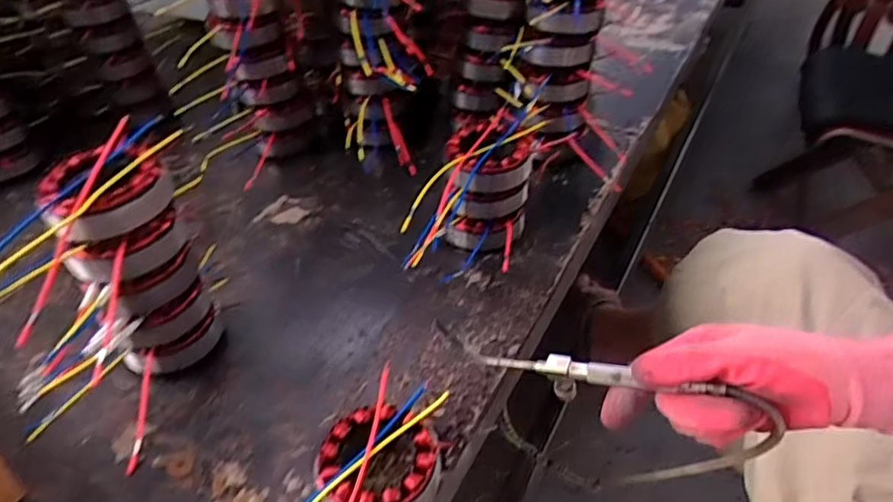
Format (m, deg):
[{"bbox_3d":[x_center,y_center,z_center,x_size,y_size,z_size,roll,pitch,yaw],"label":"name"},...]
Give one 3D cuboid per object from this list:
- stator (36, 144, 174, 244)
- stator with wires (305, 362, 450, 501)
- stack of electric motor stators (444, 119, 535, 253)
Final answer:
[{"bbox_3d":[-0.255,-0.045,0.457,0.089,0.040,0.084,-27,47,-24],"label":"stator"},{"bbox_3d":[-0.063,0.175,0.423,0.091,0.042,0.197,17,46,22],"label":"stator with wires"},{"bbox_3d":[0.044,-0.062,0.636,0.086,0.114,0.085,4,42,9],"label":"stack of electric motor stators"}]

